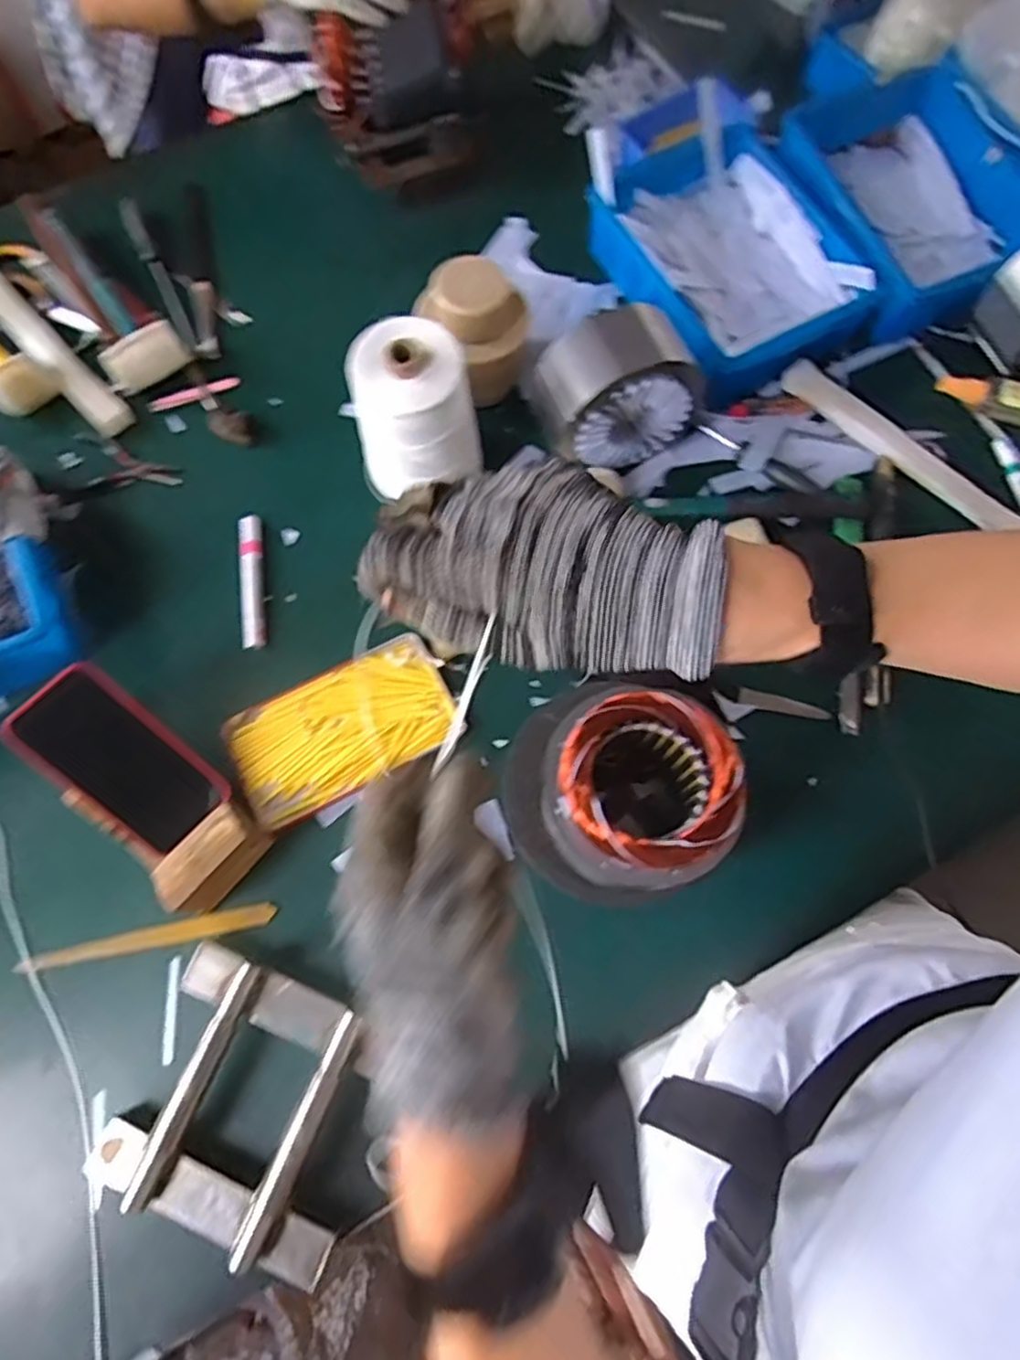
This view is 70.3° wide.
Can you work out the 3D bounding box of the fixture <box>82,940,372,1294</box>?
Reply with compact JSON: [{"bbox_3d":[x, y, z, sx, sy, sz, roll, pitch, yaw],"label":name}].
[{"bbox_3d":[-0.199,0.327,0.556,0.188,0.036,0.174,22,74,7],"label":"fixture"}]

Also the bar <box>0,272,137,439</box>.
[{"bbox_3d":[-0.520,-0.375,0.805,0.041,0.023,0.301,-43,77,-12],"label":"bar"}]

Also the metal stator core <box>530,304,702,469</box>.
[{"bbox_3d":[0.098,-0.278,0.710,0.148,0.137,0.101,-25,74,-7],"label":"metal stator core"}]

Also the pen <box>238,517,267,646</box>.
[{"bbox_3d":[-0.254,-0.098,0.717,0.023,0.015,0.137,-8,72,-2],"label":"pen"}]

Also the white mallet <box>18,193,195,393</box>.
[{"bbox_3d":[-0.468,-0.456,0.816,0.085,0.051,0.330,-33,75,-10],"label":"white mallet"}]

